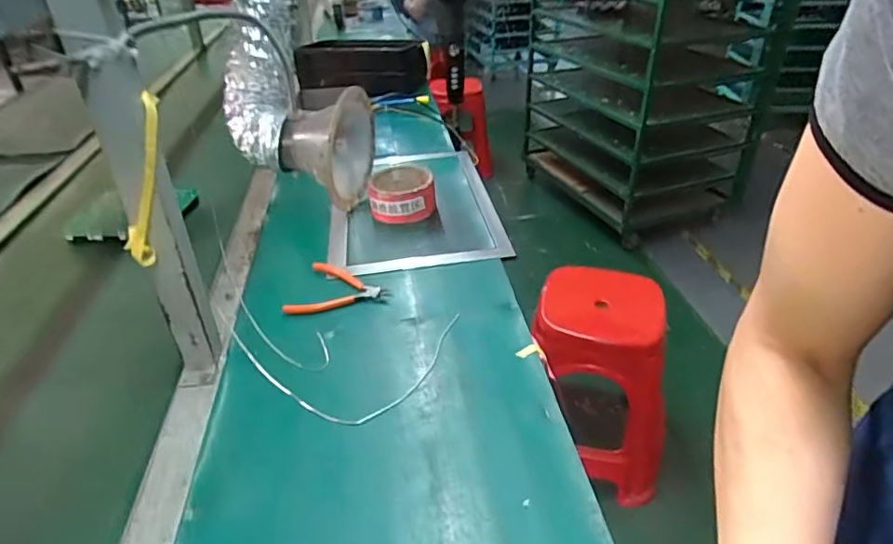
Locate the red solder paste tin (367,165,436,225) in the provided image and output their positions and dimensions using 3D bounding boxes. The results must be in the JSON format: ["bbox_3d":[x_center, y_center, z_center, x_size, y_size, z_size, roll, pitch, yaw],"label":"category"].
[{"bbox_3d":[-0.088,-0.150,1.037,0.112,0.061,0.135,-8,34,-9],"label":"red solder paste tin"}]

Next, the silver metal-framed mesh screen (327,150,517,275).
[{"bbox_3d":[-0.070,-0.145,1.057,0.292,0.026,0.466,-7,34,-6],"label":"silver metal-framed mesh screen"}]

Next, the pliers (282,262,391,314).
[{"bbox_3d":[-0.154,0.027,0.811,0.133,0.015,0.113,6,34,13],"label":"pliers"}]

